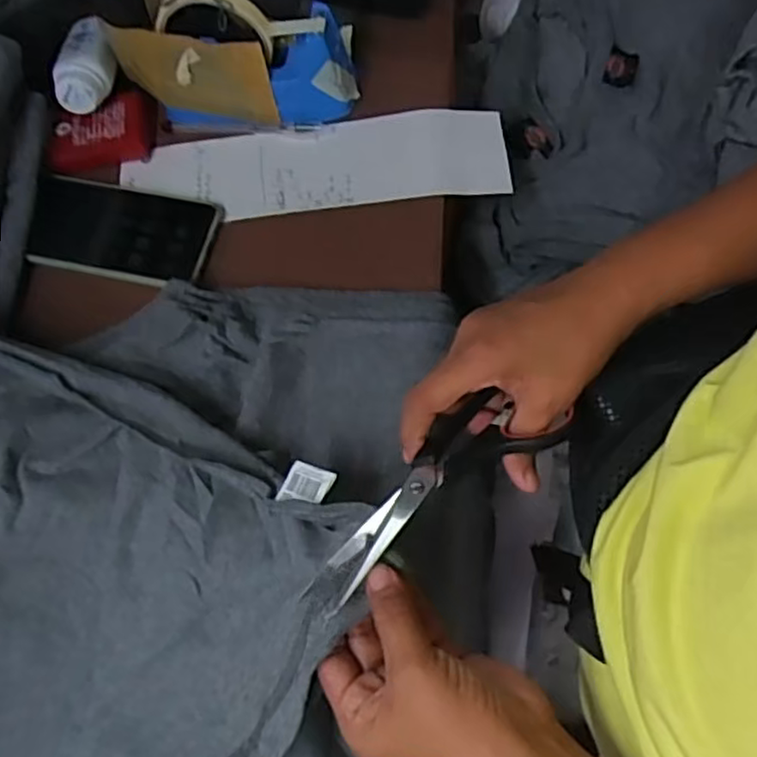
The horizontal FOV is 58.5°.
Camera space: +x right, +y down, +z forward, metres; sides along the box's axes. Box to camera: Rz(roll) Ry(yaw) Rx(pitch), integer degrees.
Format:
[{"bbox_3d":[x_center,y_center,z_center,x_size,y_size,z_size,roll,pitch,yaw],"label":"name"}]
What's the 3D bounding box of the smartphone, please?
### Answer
[{"bbox_3d":[-0.204,-0.122,0.536,0.151,0.008,0.081,11,66,9],"label":"smartphone"}]

